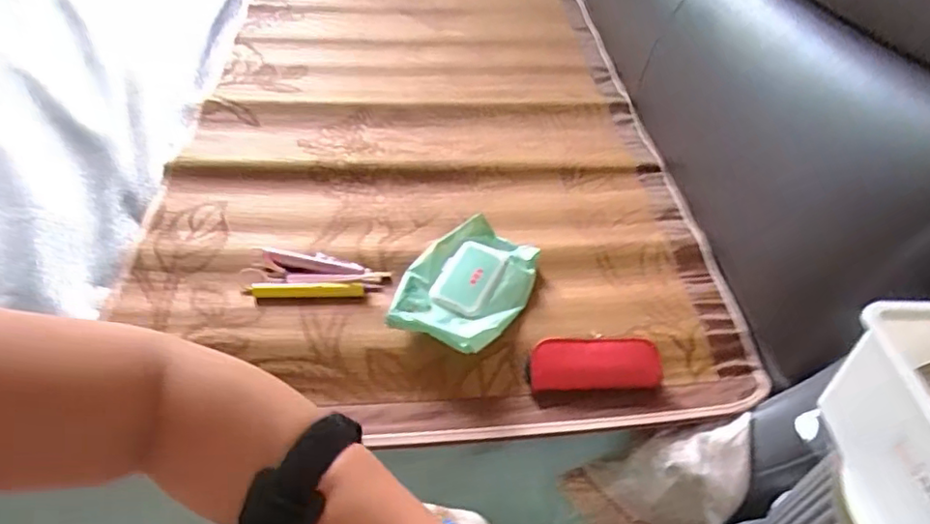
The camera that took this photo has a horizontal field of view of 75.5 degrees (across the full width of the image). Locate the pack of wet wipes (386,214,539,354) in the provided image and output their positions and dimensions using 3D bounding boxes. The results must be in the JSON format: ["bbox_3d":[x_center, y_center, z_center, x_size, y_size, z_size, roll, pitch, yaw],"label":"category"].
[{"bbox_3d":[0.003,0.028,0.712,0.138,0.043,0.190,22,48,15],"label":"pack of wet wipes"}]

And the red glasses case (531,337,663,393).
[{"bbox_3d":[0.140,0.108,0.644,0.137,0.038,0.046,2,46,-5],"label":"red glasses case"}]

